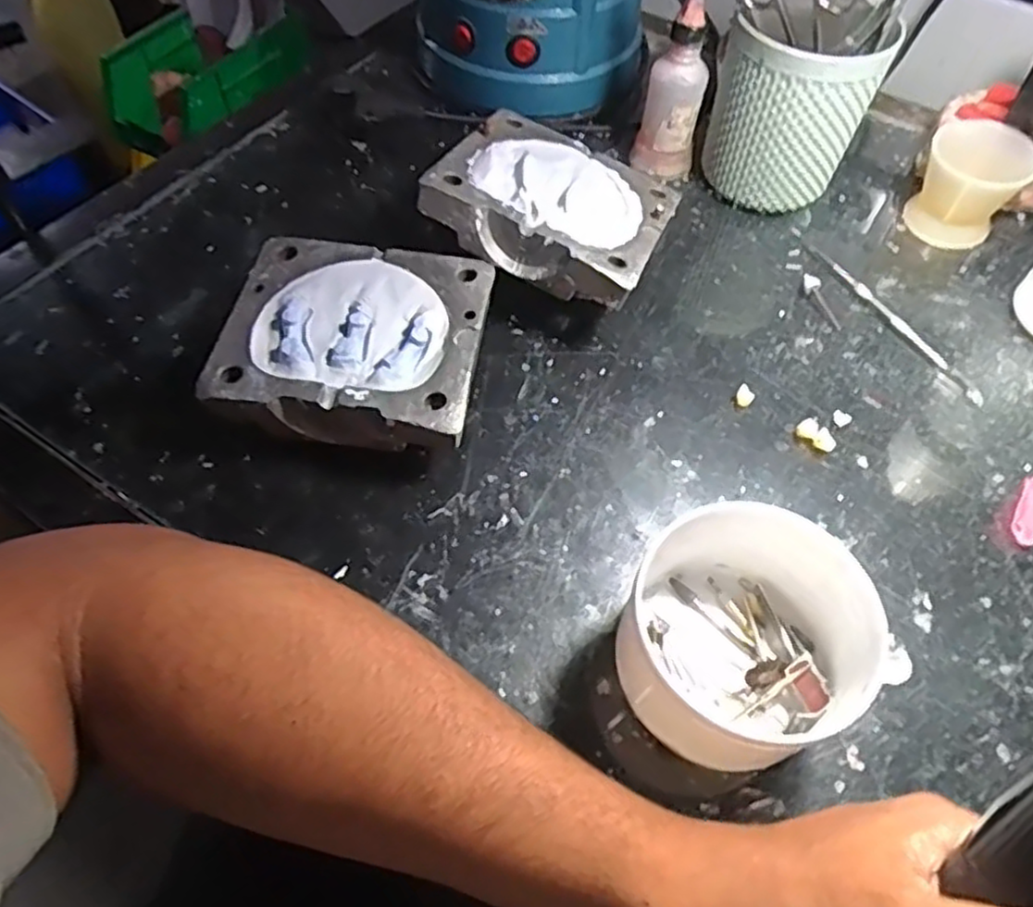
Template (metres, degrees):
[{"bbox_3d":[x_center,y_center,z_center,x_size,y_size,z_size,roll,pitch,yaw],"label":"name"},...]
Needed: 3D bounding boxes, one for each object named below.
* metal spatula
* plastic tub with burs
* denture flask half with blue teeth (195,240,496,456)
[{"bbox_3d":[0.224,-0.089,0.438,0.011,0.005,0.159,-24,61,-15],"label":"metal spatula"},{"bbox_3d":[0.100,0.071,0.294,0.108,0.065,0.092,-26,61,-18],"label":"plastic tub with burs"},{"bbox_3d":[-0.081,-0.054,0.379,0.128,0.047,0.114,8,57,3],"label":"denture flask half with blue teeth"}]

